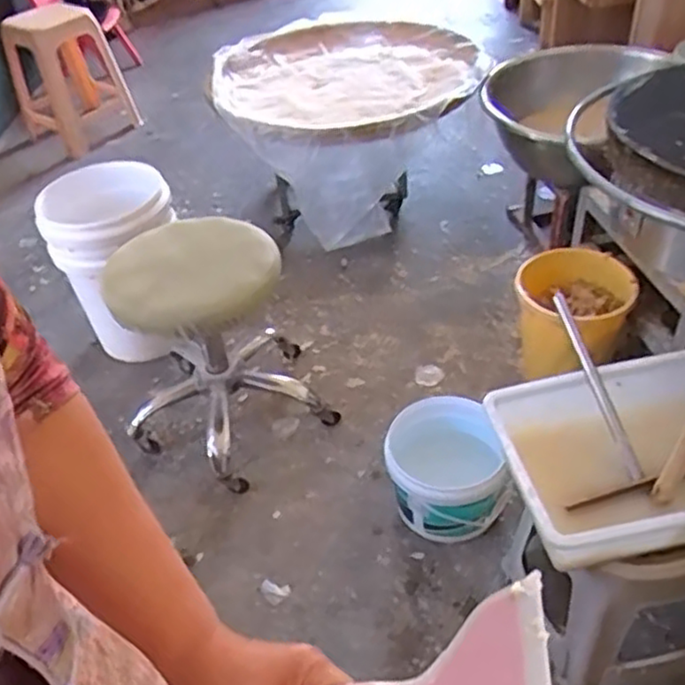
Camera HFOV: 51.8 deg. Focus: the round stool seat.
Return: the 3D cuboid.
[{"bbox_3d":[-0.283,-0.137,1.367,0.338,0.060,0.303,11,44,20],"label":"round stool seat"}]

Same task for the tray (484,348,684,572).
[{"bbox_3d":[0.393,0.155,0.959,0.339,0.106,0.266,-10,41,-3],"label":"tray"}]

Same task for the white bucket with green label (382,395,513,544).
[{"bbox_3d":[0.193,0.247,1.345,0.213,0.174,0.236,-4,41,3],"label":"white bucket with green label"}]

